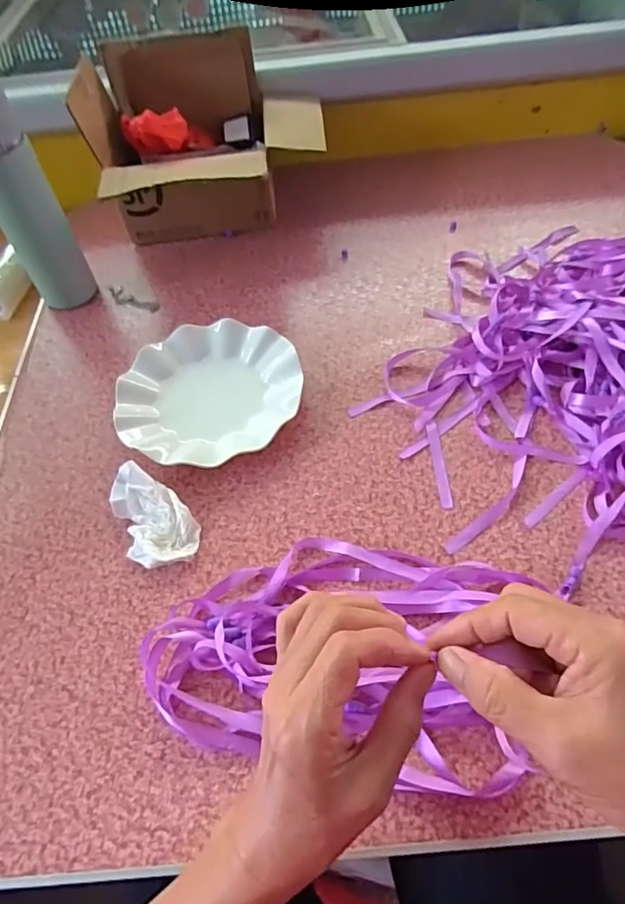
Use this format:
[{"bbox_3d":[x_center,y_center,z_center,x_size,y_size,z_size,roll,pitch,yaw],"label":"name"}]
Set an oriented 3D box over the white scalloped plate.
[{"bbox_3d":[-0.104,-0.060,0.540,0.174,0.026,0.180,-2,55,4],"label":"white scalloped plate"}]

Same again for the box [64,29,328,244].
[{"bbox_3d":[-0.128,-0.386,0.678,0.274,0.182,0.204,-12,55,-3],"label":"box"}]

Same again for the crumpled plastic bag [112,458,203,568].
[{"bbox_3d":[-0.142,0.054,0.463,0.058,0.029,0.099,-31,58,-16],"label":"crumpled plastic bag"}]

